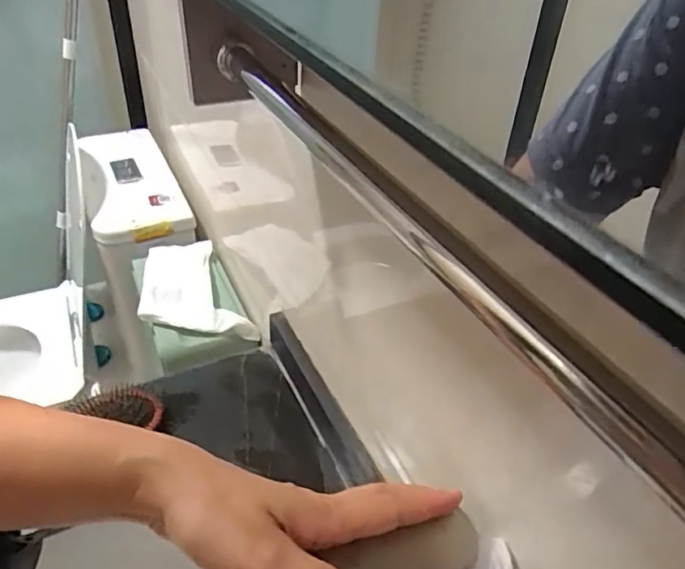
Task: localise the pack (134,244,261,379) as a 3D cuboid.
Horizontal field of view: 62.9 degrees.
[{"bbox_3d":[-0.231,0.015,0.824,0.140,0.054,0.241,-15,43,-23],"label":"pack"}]

